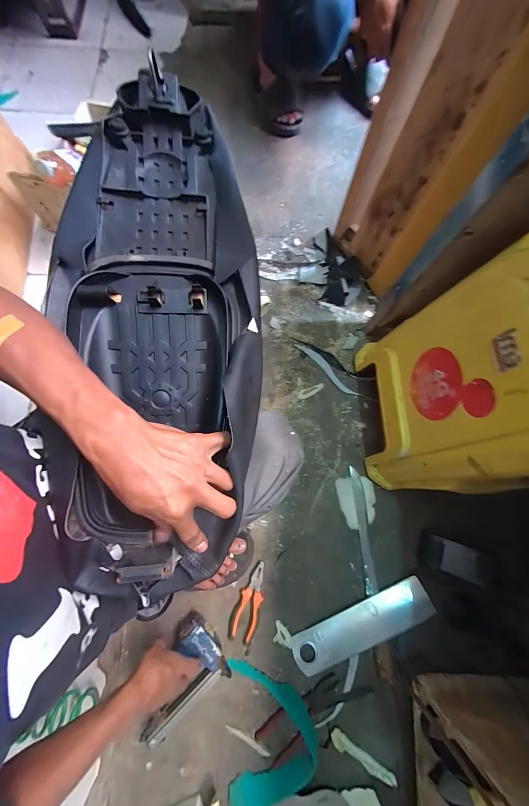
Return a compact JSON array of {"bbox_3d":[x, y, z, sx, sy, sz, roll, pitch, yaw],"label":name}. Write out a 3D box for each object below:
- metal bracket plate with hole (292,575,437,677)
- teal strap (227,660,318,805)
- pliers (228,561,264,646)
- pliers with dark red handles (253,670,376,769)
[{"bbox_3d":[0.208,0.479,0.587,0.305,0.010,0.080,-27,66,0],"label":"metal bracket plate with hole"},{"bbox_3d":[0.015,0.661,0.546,0.169,0.037,0.234,0,78,0],"label":"teal strap"},{"bbox_3d":[-0.032,0.432,0.600,0.054,0.030,0.156,17,78,4],"label":"pliers"},{"bbox_3d":[0.099,0.631,0.564,0.240,0.020,0.069,-33,80,-7],"label":"pliers with dark red handles"}]

